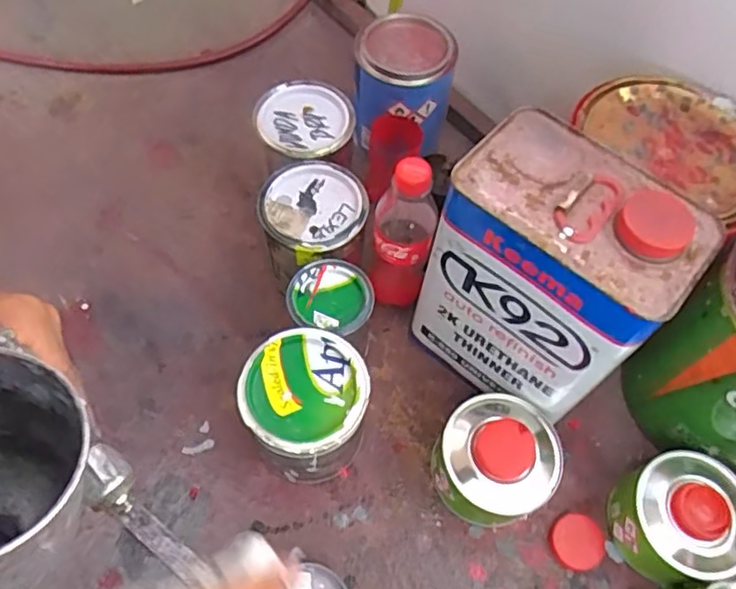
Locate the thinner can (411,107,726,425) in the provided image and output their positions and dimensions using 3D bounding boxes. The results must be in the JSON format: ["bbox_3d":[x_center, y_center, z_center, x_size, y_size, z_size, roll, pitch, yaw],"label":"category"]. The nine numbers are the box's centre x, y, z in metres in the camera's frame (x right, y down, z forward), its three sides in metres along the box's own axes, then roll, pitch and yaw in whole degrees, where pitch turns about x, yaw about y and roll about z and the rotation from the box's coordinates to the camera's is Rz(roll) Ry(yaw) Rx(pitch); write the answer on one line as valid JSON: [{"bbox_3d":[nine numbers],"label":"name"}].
[{"bbox_3d":[0.140,-0.010,0.500,0.167,0.211,0.111,42,66,18],"label":"thinner can"}]

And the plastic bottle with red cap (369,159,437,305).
[{"bbox_3d":[0.027,-0.042,0.583,0.057,0.220,0.055,17,60,7],"label":"plastic bottle with red cap"}]

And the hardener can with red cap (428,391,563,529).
[{"bbox_3d":[0.111,0.141,0.532,0.098,0.080,0.099,1,61,-3],"label":"hardener can with red cap"}]

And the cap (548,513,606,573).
[{"bbox_3d":[0.182,0.215,0.540,0.047,0.014,0.045,1,61,-3],"label":"cap"}]

